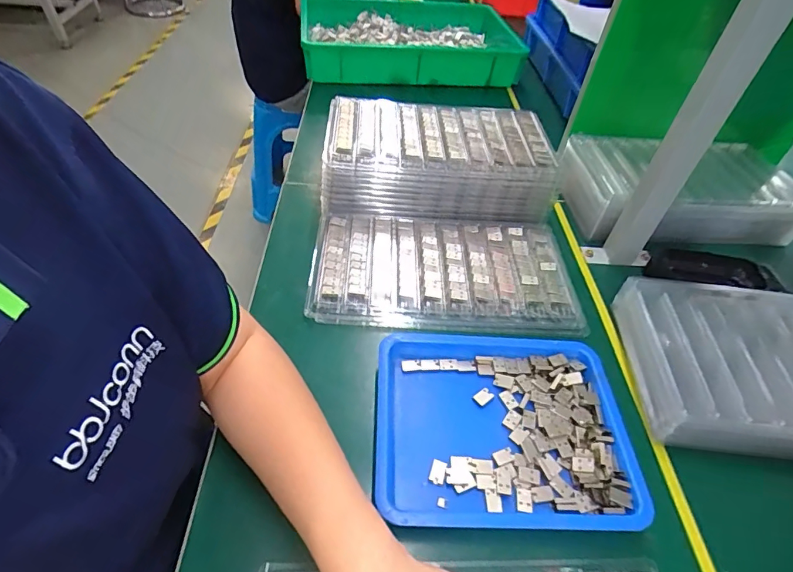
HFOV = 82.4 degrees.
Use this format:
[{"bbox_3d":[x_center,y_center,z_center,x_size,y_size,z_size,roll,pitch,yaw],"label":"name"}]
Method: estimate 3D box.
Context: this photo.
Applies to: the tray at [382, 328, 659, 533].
[{"bbox_3d":[0.094,0.120,0.398,0.219,0.023,0.173,4,48,-1],"label":"tray"}]

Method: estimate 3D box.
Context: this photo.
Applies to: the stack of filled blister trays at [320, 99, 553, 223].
[{"bbox_3d":[0.053,-0.175,0.619,0.291,0.075,0.174,2,48,-3],"label":"stack of filled blister trays"}]

